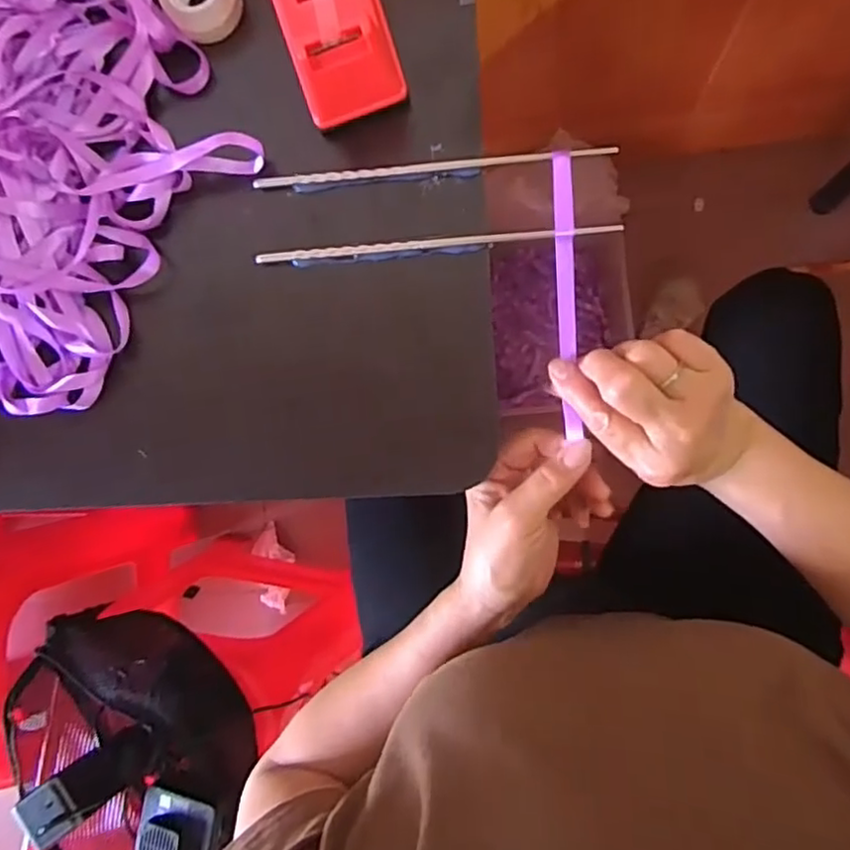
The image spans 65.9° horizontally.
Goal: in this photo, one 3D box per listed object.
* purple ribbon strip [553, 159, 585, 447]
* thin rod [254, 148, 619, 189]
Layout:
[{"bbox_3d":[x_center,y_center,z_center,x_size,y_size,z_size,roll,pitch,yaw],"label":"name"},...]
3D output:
[{"bbox_3d":[0.085,-0.078,0.393,0.011,0.010,0.167,-2,89,6],"label":"purple ribbon strip"},{"bbox_3d":[0.004,-0.158,0.404,0.221,0.008,0.007,-3,86,8],"label":"thin rod"}]

